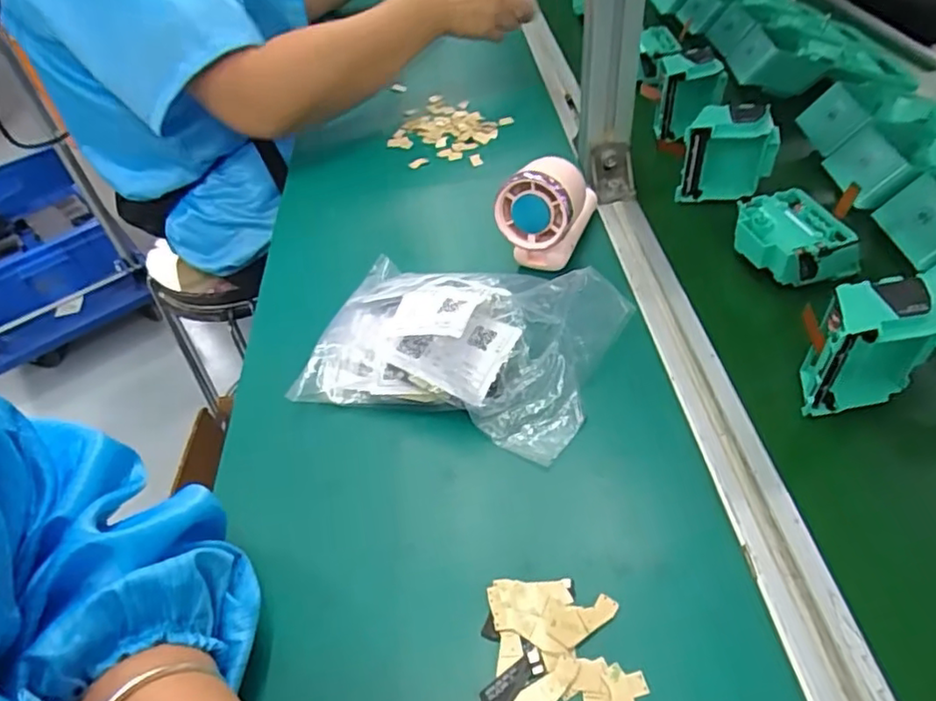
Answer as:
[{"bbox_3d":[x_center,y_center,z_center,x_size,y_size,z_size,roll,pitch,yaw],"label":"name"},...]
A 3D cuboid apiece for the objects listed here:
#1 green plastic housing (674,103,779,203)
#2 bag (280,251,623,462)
[{"bbox_3d":[0.230,-0.176,0.568,0.078,0.082,0.038,-7,45,1],"label":"green plastic housing"},{"bbox_3d":[-0.003,-0.019,0.432,0.193,0.067,0.144,11,48,17],"label":"bag"}]

